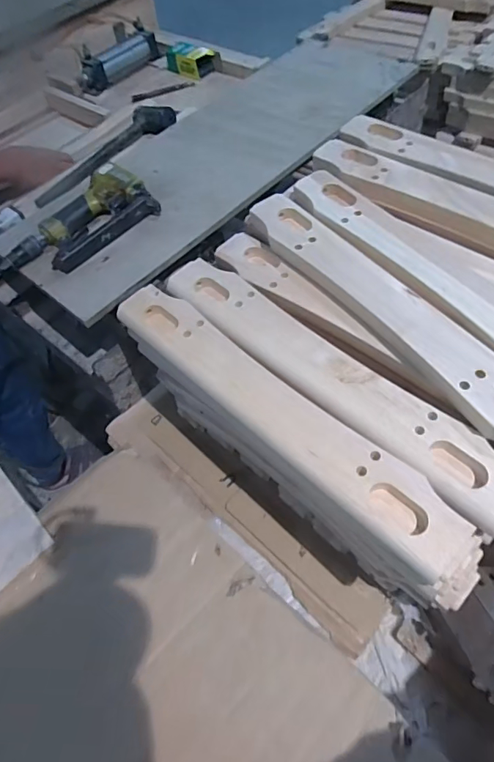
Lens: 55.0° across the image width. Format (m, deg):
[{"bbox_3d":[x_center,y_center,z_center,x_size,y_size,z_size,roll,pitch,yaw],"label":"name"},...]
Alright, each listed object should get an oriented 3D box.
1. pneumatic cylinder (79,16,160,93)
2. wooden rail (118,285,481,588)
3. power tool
[{"bbox_3d":[-0.353,-0.873,1.295,0.090,0.061,0.278,30,65,24],"label":"pneumatic cylinder"},{"bbox_3d":[0.018,0.028,0.536,0.490,0.028,0.082,37,76,28],"label":"wooden rail"},{"bbox_3d":[-0.245,-0.262,0.741,0.187,0.038,0.123,-40,60,-19],"label":"power tool"}]

